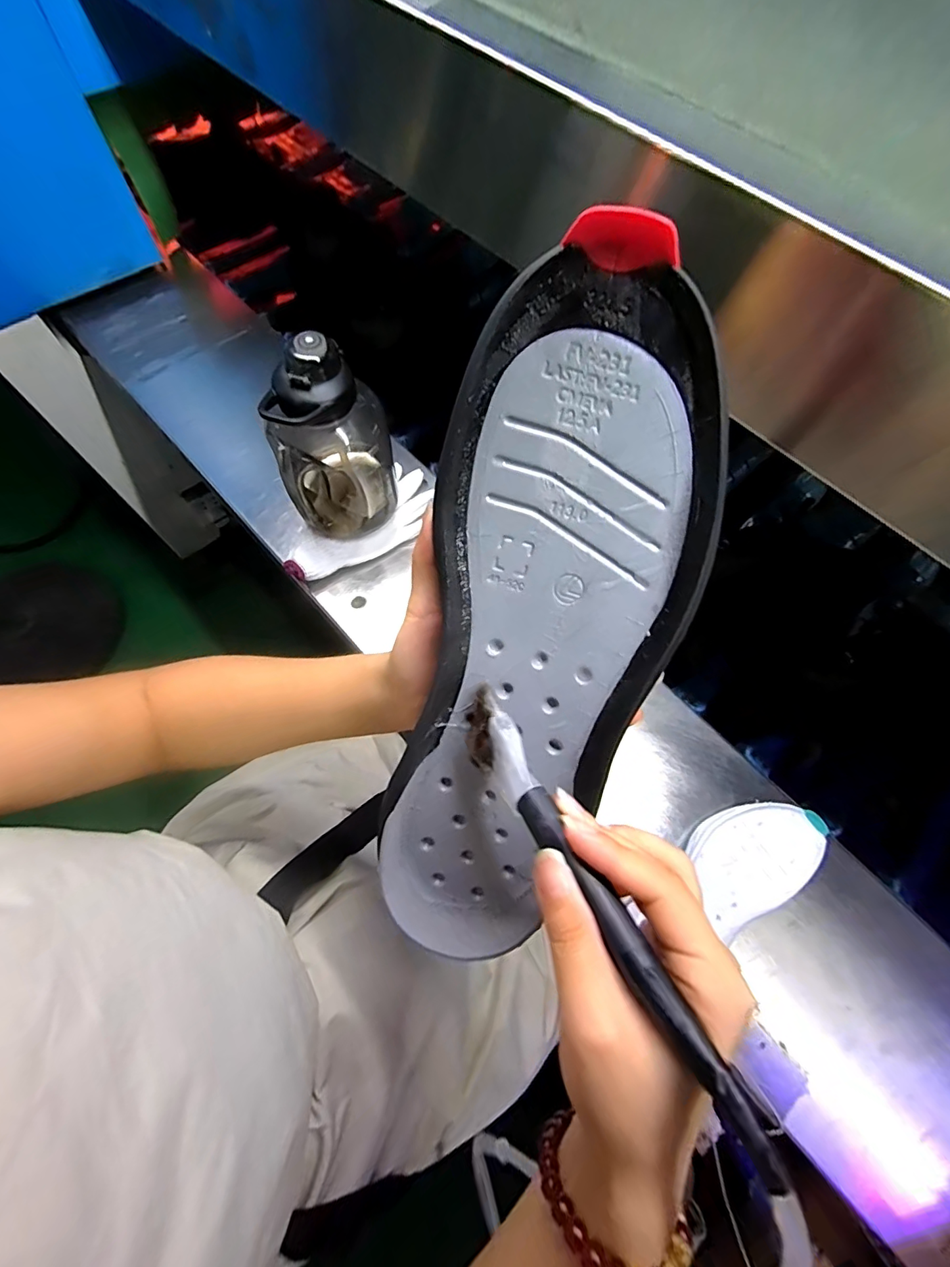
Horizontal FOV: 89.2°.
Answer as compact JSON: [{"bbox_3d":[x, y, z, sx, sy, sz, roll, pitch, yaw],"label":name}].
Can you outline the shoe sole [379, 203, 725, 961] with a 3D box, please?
[{"bbox_3d":[0.025,0.011,0.220,0.117,0.037,0.319,17,106,10],"label":"shoe sole"}]

